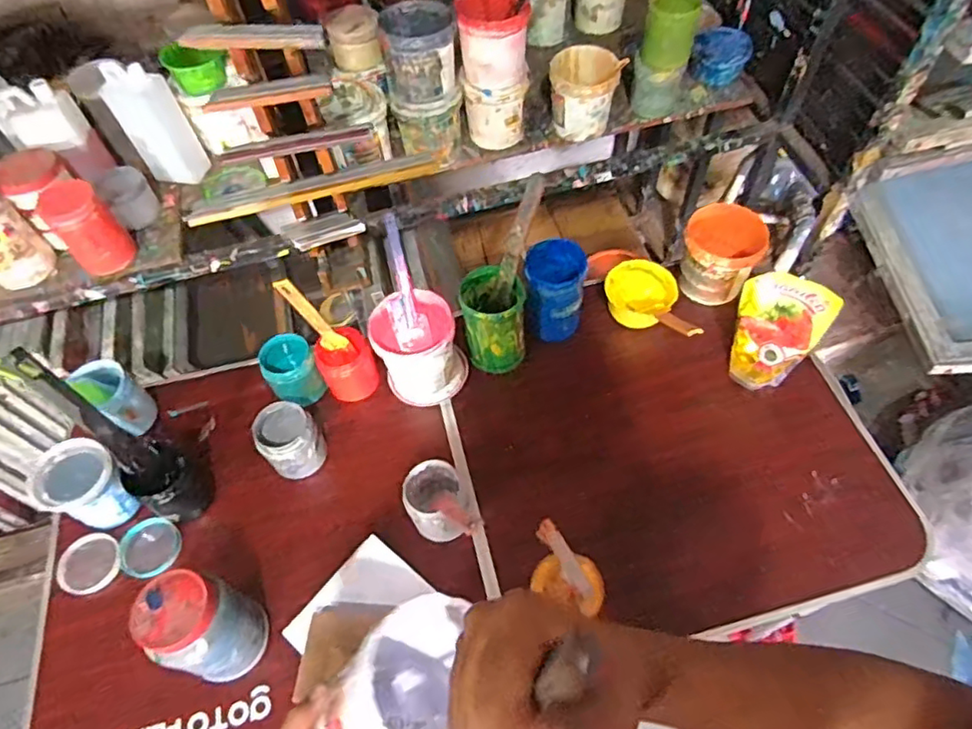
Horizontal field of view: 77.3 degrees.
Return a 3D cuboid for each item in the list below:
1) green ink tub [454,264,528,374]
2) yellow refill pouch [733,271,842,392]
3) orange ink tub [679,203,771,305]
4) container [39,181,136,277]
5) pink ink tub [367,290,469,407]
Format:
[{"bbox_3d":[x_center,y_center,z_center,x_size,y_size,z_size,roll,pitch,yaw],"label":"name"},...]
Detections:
[{"bbox_3d":[0.012,-0.066,0.958,0.098,0.140,0.103,-7,57,-1],"label":"green ink tub"},{"bbox_3d":[0.418,-0.048,0.890,0.121,0.183,0.055,37,66,23],"label":"yellow refill pouch"},{"bbox_3d":[0.393,-0.186,1.023,0.126,0.105,0.128,-1,57,2],"label":"orange ink tub"},{"bbox_3d":[-0.660,-0.222,1.015,0.093,0.142,0.101,-38,63,-19],"label":"container"},{"bbox_3d":[-0.103,-0.025,0.953,0.127,0.136,0.123,-1,57,2],"label":"pink ink tub"}]

